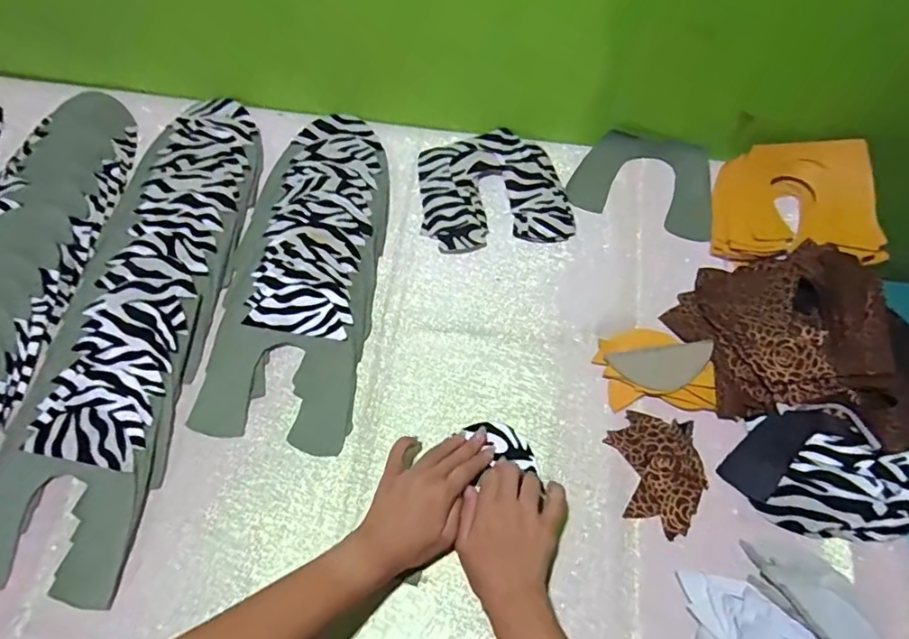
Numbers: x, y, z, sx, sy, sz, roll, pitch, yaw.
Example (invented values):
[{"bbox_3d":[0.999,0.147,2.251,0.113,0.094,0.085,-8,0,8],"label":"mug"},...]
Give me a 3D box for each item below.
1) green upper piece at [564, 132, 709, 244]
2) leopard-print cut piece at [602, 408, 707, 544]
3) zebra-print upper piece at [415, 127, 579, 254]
[{"bbox_3d":[0.229,-0.170,0.658,0.162,0.011,0.132,18,68,9],"label":"green upper piece"},{"bbox_3d":[0.196,0.143,0.521,0.082,0.008,0.110,-10,68,2],"label":"leopard-print cut piece"},{"bbox_3d":[0.045,-0.154,0.646,0.166,0.014,0.155,-6,66,-4],"label":"zebra-print upper piece"}]

